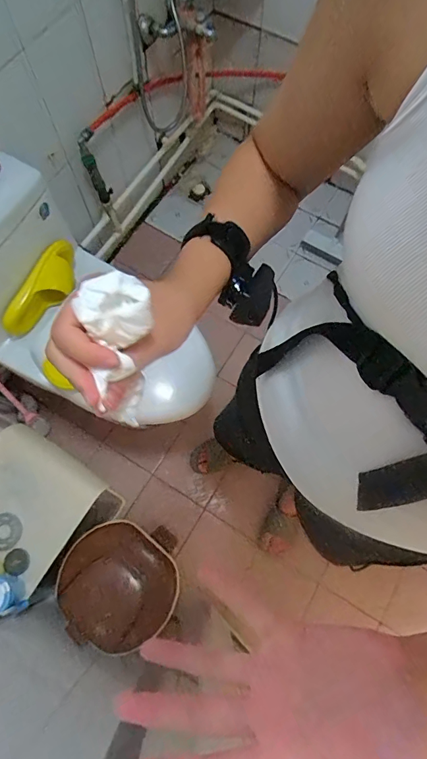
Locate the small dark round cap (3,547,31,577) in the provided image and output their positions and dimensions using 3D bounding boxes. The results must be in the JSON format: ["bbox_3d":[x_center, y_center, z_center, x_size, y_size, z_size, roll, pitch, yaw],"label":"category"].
[{"bbox_3d":[-0.440,0.409,0.921,0.054,0.008,0.057,-17,63,-39],"label":"small dark round cap"}]

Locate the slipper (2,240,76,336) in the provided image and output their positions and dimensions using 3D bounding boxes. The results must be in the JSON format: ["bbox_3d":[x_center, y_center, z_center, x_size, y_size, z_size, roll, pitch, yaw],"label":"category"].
[{"bbox_3d":[-0.438,-0.233,1.050,0.078,0.103,0.278,21,74,43],"label":"slipper"}]

